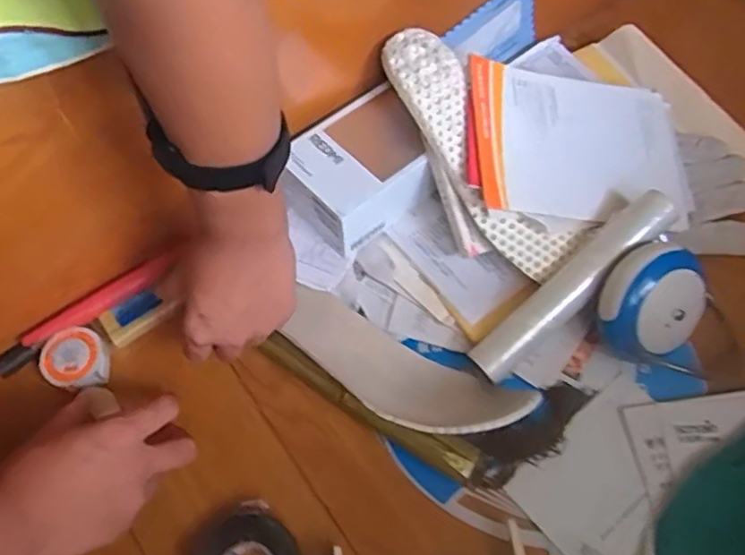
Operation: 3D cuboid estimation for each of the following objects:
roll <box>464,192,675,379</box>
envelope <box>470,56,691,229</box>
[{"bbox_3d":[0.163,0.008,0.534,0.203,0.040,0.040,-43,64,-2],"label":"roll"},{"bbox_3d":[0.185,-0.116,0.571,0.206,0.012,0.141,2,73,-19],"label":"envelope"}]

